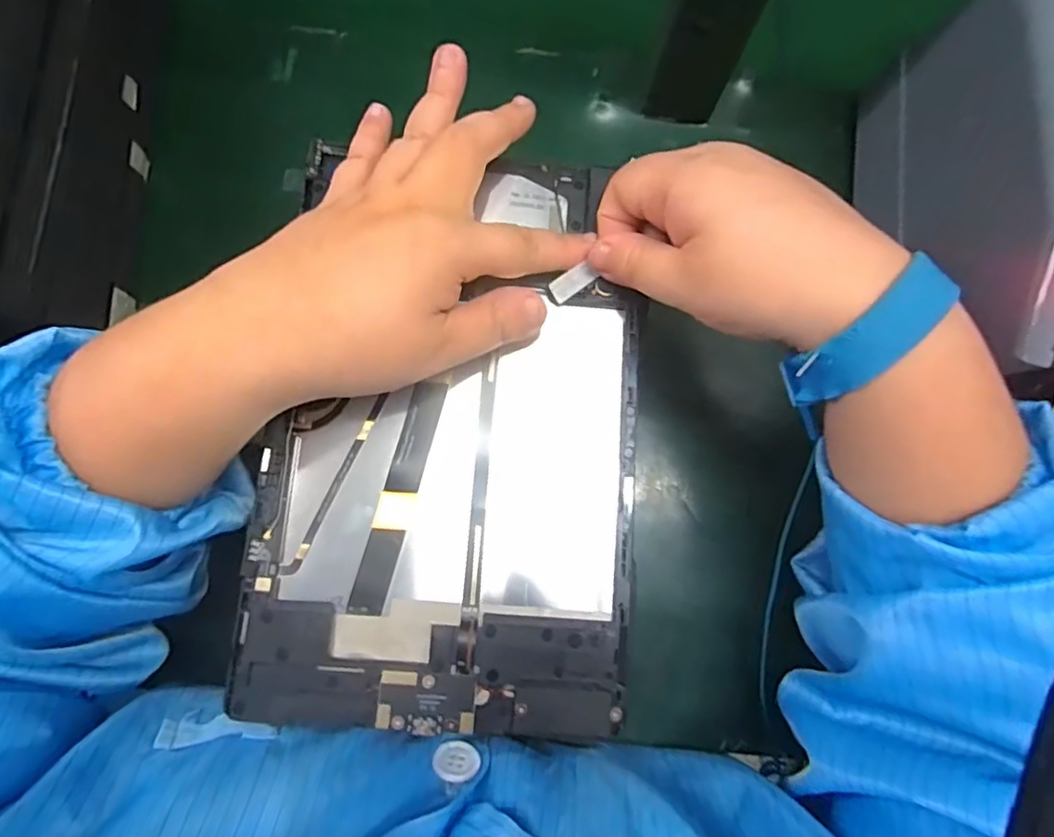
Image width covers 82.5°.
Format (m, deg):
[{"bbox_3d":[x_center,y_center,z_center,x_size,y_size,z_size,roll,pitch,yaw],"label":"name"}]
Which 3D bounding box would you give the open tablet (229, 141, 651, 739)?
[{"bbox_3d":[-0.028,0.003,0.244,0.145,0.008,0.228,5,79,0],"label":"open tablet"}]

